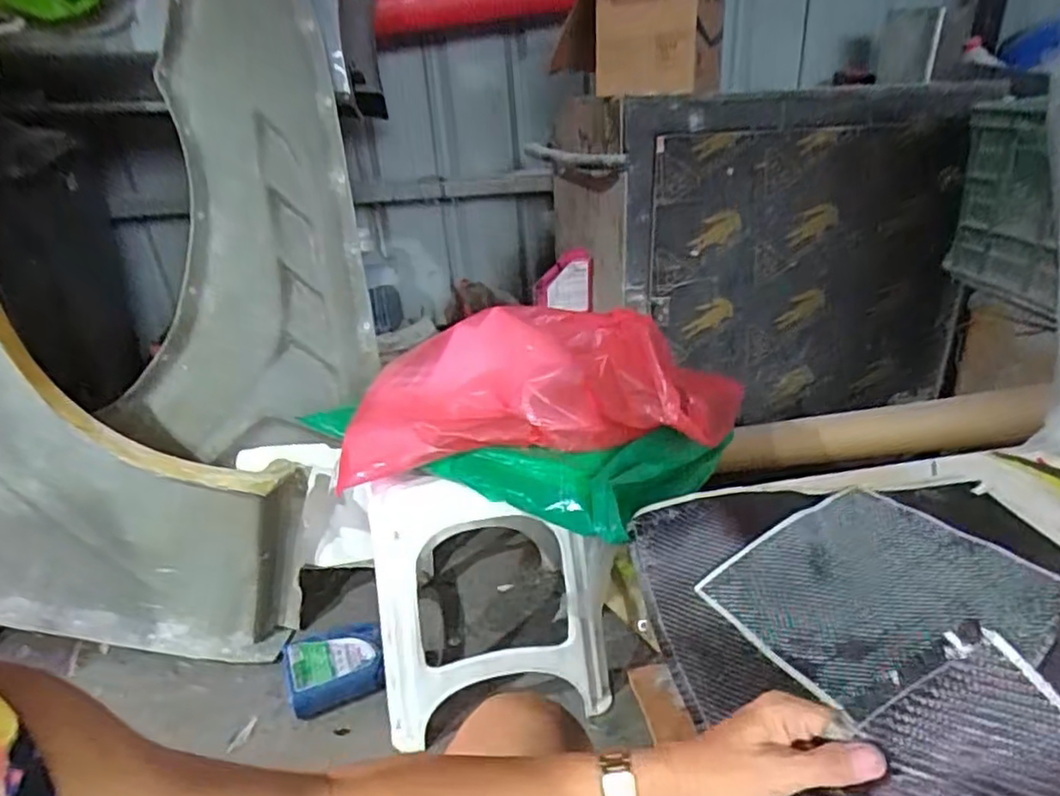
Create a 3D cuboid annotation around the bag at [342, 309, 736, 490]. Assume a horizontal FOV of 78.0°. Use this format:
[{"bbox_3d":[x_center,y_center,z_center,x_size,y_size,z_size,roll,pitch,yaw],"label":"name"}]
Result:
[{"bbox_3d":[0.023,-0.026,0.902,0.532,0.153,0.291,-2,27,5],"label":"bag"}]

